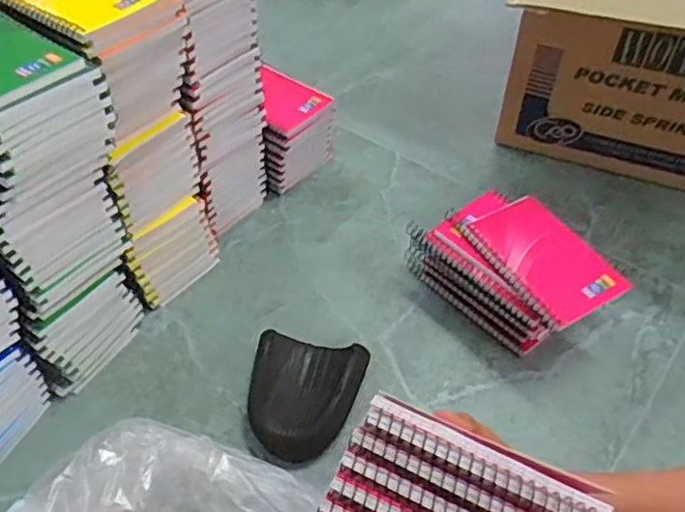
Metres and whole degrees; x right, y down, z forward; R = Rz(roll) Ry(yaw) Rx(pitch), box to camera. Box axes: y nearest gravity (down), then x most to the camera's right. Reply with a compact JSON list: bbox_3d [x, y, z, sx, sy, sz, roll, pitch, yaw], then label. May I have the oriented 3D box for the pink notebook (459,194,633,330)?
[{"bbox_3d":[0.177,-0.001,0.553,0.083,0.010,0.129,-27,60,-19],"label":"pink notebook"}]

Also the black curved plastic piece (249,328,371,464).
[{"bbox_3d":[-0.036,0.124,0.542,0.093,0.034,0.104,11,49,10],"label":"black curved plastic piece"}]

